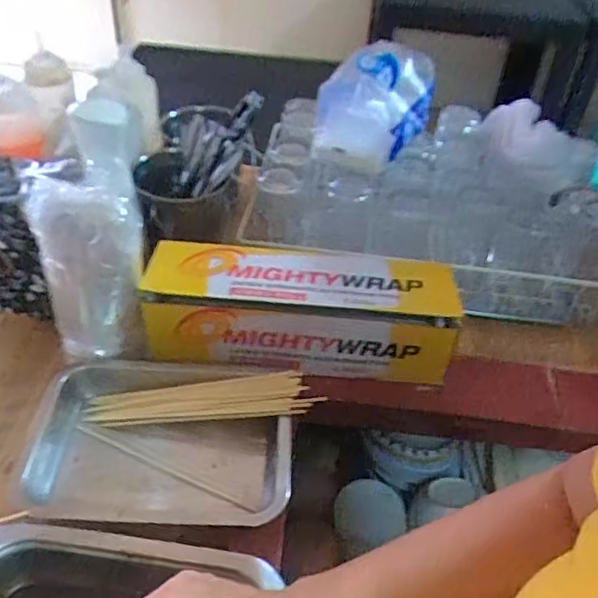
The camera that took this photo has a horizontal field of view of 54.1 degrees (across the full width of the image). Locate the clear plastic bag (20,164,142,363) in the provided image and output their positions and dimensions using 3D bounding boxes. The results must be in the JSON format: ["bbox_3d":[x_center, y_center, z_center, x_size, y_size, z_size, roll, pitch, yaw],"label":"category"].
[{"bbox_3d":[-0.221,-0.038,0.624,0.101,0.205,0.082,-11,45,-18],"label":"clear plastic bag"}]

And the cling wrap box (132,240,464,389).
[{"bbox_3d":[0.004,0.011,0.710,0.353,0.111,0.123,6,42,1],"label":"cling wrap box"}]

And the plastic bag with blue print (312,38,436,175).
[{"bbox_3d":[0.109,-0.274,0.803,0.128,0.113,0.194,19,44,14],"label":"plastic bag with blue print"}]

